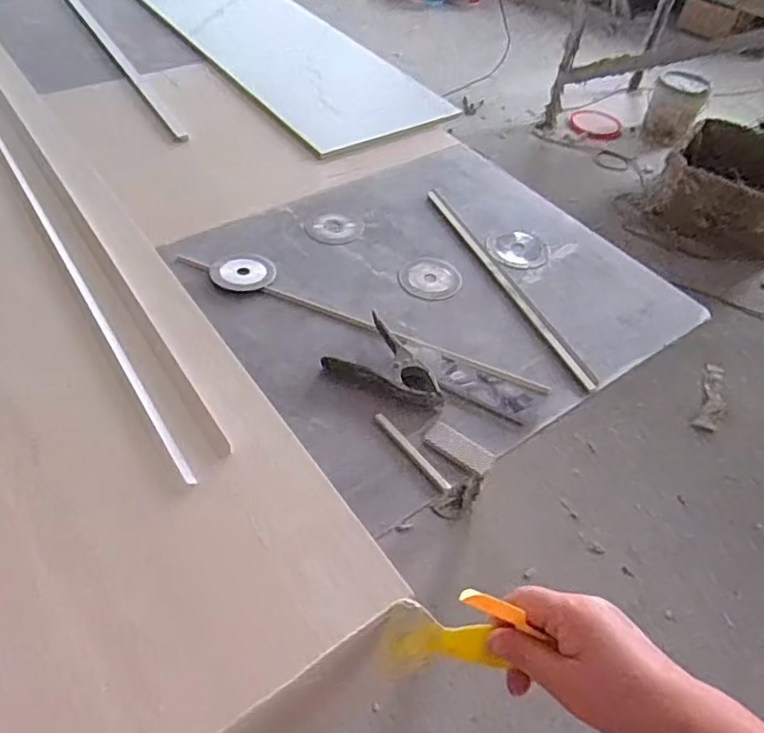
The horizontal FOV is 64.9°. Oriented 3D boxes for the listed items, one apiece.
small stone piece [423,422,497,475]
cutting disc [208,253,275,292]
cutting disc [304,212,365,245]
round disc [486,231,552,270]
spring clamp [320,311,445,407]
[{"bbox_3d":[0.096,0.099,0.734,0.083,0.007,0.036,29,51,19],"label":"small stone piece"},{"bbox_3d":[-0.214,-0.147,0.929,0.095,0.005,0.084,-13,55,-15],"label":"cutting disc"},{"bbox_3d":[-0.081,-0.236,1.026,0.098,0.005,0.098,3,47,-4],"label":"cutting disc"},{"bbox_3d":[0.229,-0.198,1.007,0.104,0.008,0.102,3,47,-4],"label":"round disc"},{"bbox_3d":[0.012,0.004,0.789,0.155,0.031,0.107,35,53,23],"label":"spring clamp"}]

